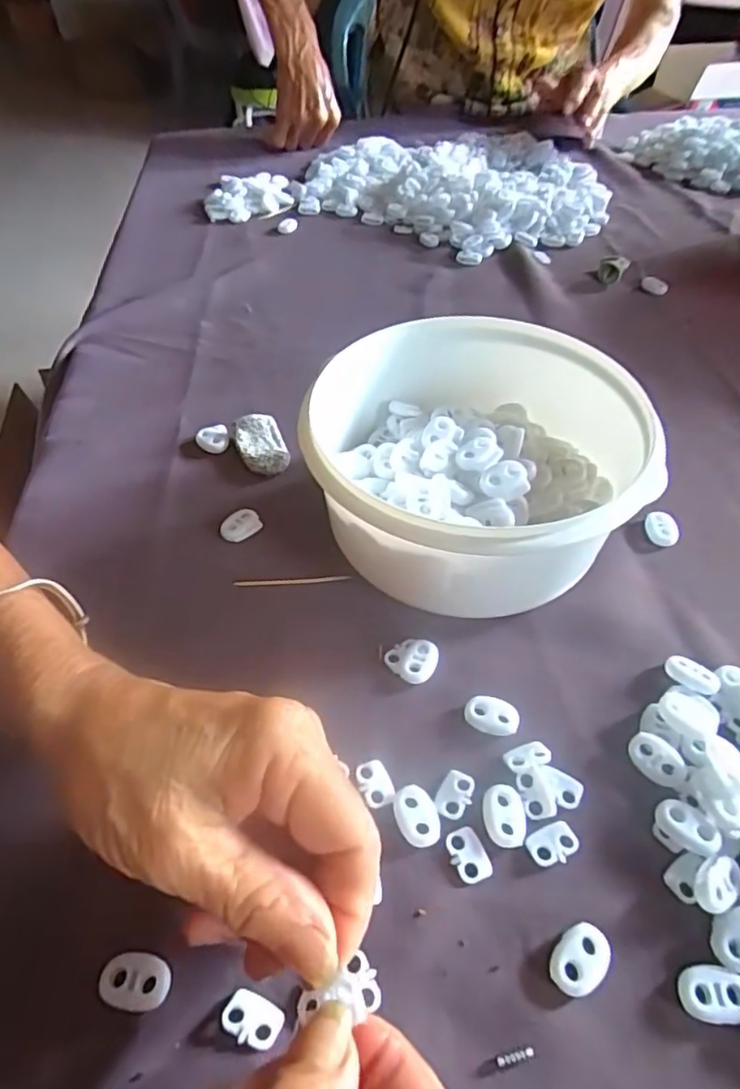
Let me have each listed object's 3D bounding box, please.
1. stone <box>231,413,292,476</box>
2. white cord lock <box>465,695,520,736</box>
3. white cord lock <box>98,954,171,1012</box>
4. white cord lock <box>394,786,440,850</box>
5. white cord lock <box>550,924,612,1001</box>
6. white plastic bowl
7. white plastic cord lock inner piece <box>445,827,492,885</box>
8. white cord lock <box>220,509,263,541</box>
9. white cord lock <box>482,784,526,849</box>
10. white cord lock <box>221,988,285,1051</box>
[{"bbox_3d":[-0.066,-0.062,0.366,0.028,0.012,0.044,-22,53,-16],"label":"stone"},{"bbox_3d":[0.052,0.074,0.257,0.022,0.005,0.015,15,52,14],"label":"white cord lock"},{"bbox_3d":[-0.077,0.145,0.199,0.022,0.007,0.015,4,50,5],"label":"white cord lock"},{"bbox_3d":[0.019,0.105,0.232,0.015,0.004,0.022,-22,53,-16],"label":"white cord lock"},{"bbox_3d":[0.071,0.140,0.201,0.016,0.005,0.022,34,59,26],"label":"white cord lock"},{"bbox_3d":[0.051,-0.039,0.306,0.156,0.076,0.154,-1,50,1],"label":"white plastic bowl"},{"bbox_3d":[0.037,0.115,0.222,0.013,0.004,0.018,-18,52,-13],"label":"white plastic cord lock inner piece"},{"bbox_3d":[-0.071,-0.010,0.329,0.021,0.005,0.016,-29,55,-20],"label":"white cord lock"},{"bbox_3d":[0.052,0.104,0.231,0.016,0.004,0.021,4,50,5],"label":"white cord lock"},{"bbox_3d":[-0.038,0.152,0.192,0.019,0.006,0.013,11,51,11],"label":"white cord lock"}]

